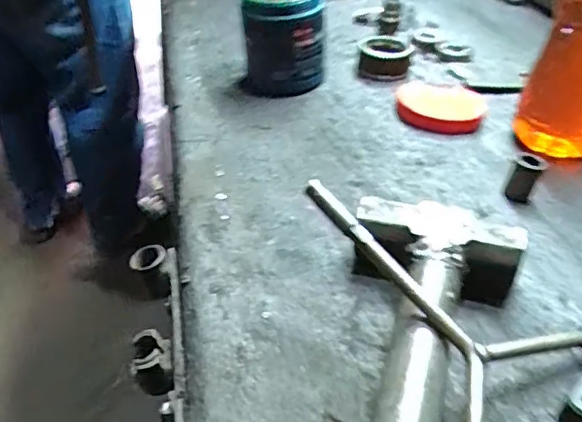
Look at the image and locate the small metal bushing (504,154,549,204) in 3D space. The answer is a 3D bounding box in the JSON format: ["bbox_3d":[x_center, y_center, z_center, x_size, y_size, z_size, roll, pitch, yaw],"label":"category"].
[{"bbox_3d":[0.192,-0.029,0.461,0.024,0.039,0.026,25,42,25],"label":"small metal bushing"}]

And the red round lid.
[{"bbox_3d":[0.153,-0.105,0.573,0.088,0.016,0.075,7,37,4],"label":"red round lid"}]

